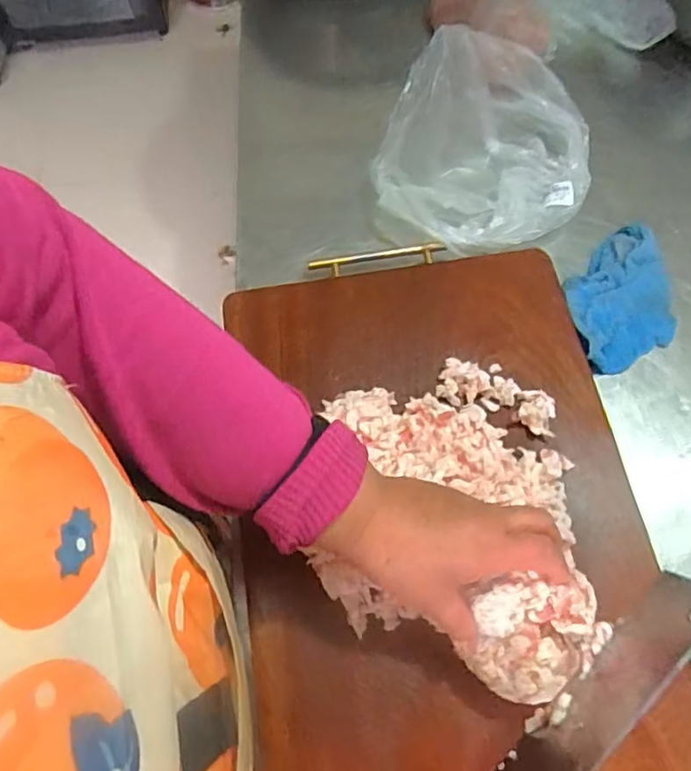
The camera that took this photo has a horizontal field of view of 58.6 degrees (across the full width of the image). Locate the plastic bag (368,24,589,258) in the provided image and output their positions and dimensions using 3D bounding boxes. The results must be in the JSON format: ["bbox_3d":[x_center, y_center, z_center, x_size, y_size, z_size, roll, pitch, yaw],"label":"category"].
[{"bbox_3d":[0.144,-0.239,0.640,0.211,0.096,0.215,25,70,12],"label":"plastic bag"}]

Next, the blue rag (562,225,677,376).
[{"bbox_3d":[0.264,-0.087,0.594,0.096,0.031,0.149,-4,67,0],"label":"blue rag"}]

